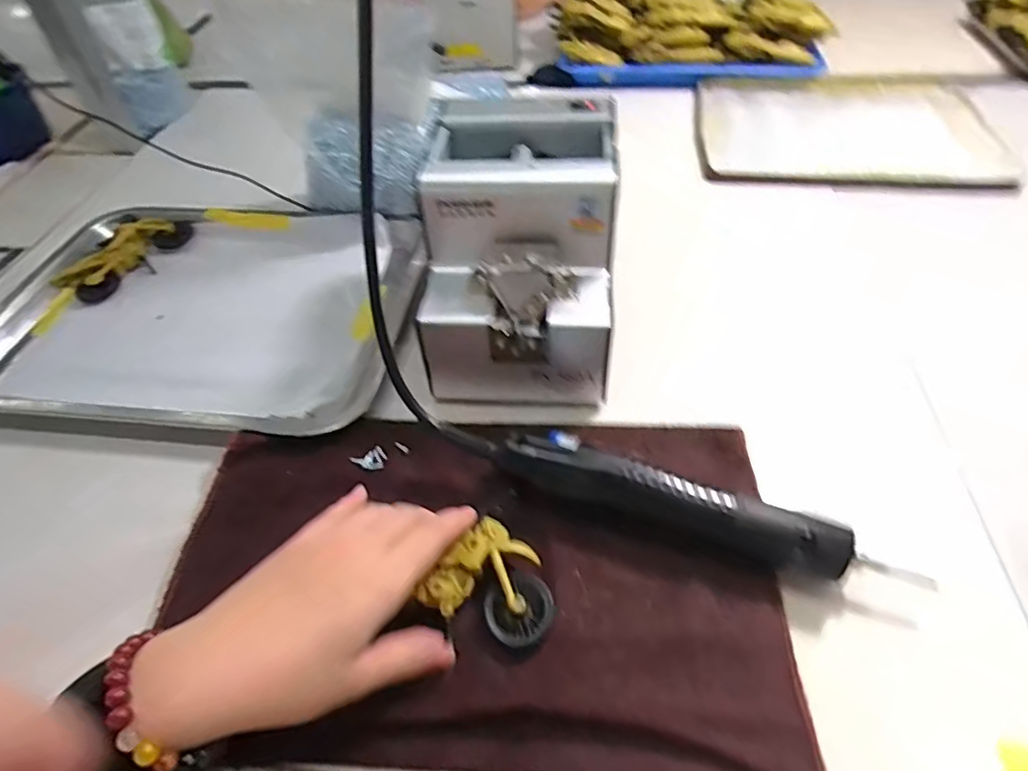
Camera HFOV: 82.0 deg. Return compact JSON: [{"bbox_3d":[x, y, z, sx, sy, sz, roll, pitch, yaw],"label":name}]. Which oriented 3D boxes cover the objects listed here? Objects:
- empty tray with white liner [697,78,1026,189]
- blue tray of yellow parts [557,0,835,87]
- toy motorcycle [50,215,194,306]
[{"bbox_3d":[0.370,-0.293,0.679,0.302,0.020,0.246,6,49,10],"label":"empty tray with white liner"},{"bbox_3d":[0.227,-0.472,0.796,0.334,0.079,0.182,0,48,5],"label":"blue tray of yellow parts"},{"bbox_3d":[-0.366,-0.125,0.556,0.053,0.029,0.119,19,52,20],"label":"toy motorcycle"}]

